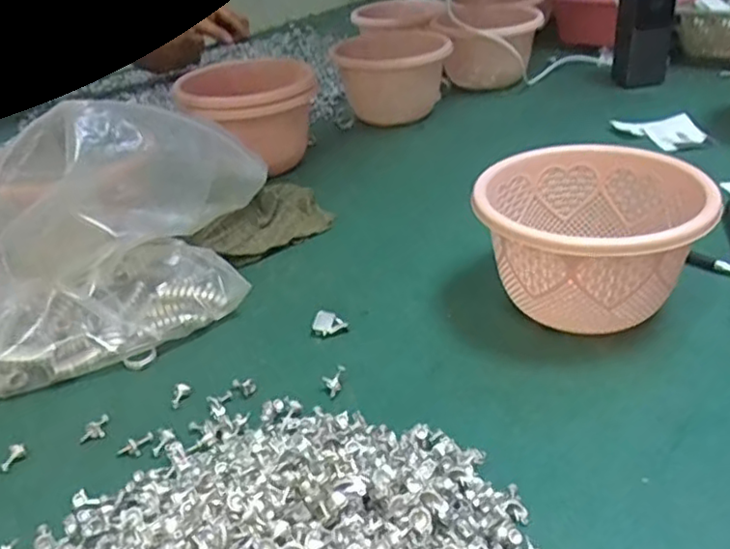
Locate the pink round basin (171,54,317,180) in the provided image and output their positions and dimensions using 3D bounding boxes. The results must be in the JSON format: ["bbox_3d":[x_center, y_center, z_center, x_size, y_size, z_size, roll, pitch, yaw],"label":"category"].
[{"bbox_3d":[-0.120,-0.163,0.704,0.138,0.105,0.127,-3,33,2],"label":"pink round basin"}]

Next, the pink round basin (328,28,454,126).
[{"bbox_3d":[0.035,-0.238,0.797,0.136,0.091,0.115,1,34,9],"label":"pink round basin"}]

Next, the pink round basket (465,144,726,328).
[{"bbox_3d":[0.147,-0.019,0.442,0.138,0.091,0.132,-3,33,2],"label":"pink round basket"}]

